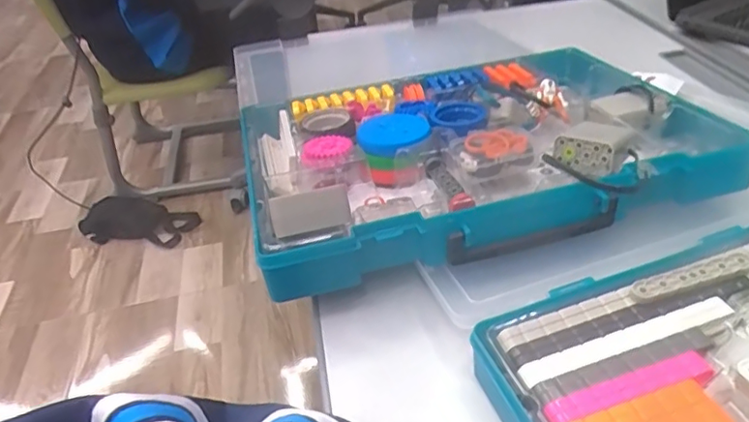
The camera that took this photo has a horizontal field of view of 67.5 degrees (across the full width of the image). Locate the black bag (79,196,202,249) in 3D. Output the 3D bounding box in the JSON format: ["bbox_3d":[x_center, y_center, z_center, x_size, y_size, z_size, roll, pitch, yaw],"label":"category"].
[{"bbox_3d":[-0.627,0.027,1.493,0.313,0.045,0.171,9,39,18],"label":"black bag"}]

